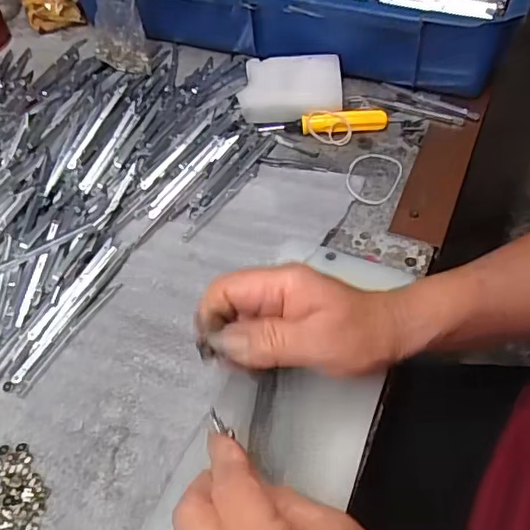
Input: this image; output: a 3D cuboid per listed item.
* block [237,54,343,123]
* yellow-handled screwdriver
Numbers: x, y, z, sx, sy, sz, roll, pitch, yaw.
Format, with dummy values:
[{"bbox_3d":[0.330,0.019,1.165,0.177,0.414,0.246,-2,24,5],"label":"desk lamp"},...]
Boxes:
[{"bbox_3d":[0.022,-0.152,0.477,0.084,0.012,0.061,-2,72,6],"label":"block"},{"bbox_3d":[0.048,-0.119,0.465,0.104,0.015,0.015,-1,54,4],"label":"yellow-handled screwdriver"}]

